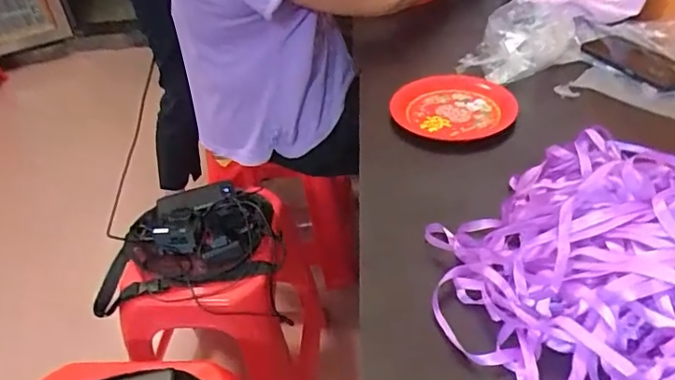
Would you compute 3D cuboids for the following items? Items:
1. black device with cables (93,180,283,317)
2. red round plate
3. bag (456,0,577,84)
[{"bbox_3d":[-0.284,0.086,1.005,0.336,0.095,0.262,-10,39,-5],"label":"black device with cables"},{"bbox_3d":[0.160,-0.118,0.752,0.160,0.031,0.152,-4,39,3],"label":"red round plate"},{"bbox_3d":[0.283,-0.232,0.823,0.143,0.065,0.164,18,45,27],"label":"bag"}]

